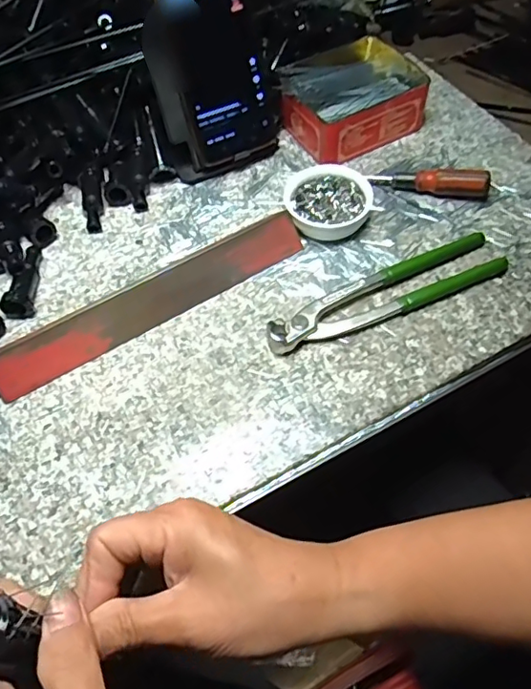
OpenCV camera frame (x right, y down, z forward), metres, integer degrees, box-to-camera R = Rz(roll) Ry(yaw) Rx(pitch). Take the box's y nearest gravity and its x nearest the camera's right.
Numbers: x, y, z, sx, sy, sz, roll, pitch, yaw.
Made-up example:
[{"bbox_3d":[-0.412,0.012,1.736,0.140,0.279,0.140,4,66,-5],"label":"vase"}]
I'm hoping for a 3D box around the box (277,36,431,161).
[{"bbox_3d":[0.080,-0.236,0.545,0.124,0.050,0.106,-29,60,-15],"label":"box"}]

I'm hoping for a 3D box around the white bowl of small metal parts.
[{"bbox_3d":[0.053,-0.120,0.483,0.072,0.029,0.066,-2,57,3],"label":"white bowl of small metal parts"}]

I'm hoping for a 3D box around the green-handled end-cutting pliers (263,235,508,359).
[{"bbox_3d":[0.093,-0.042,0.437,0.199,0.017,0.044,-23,59,-11],"label":"green-handled end-cutting pliers"}]

